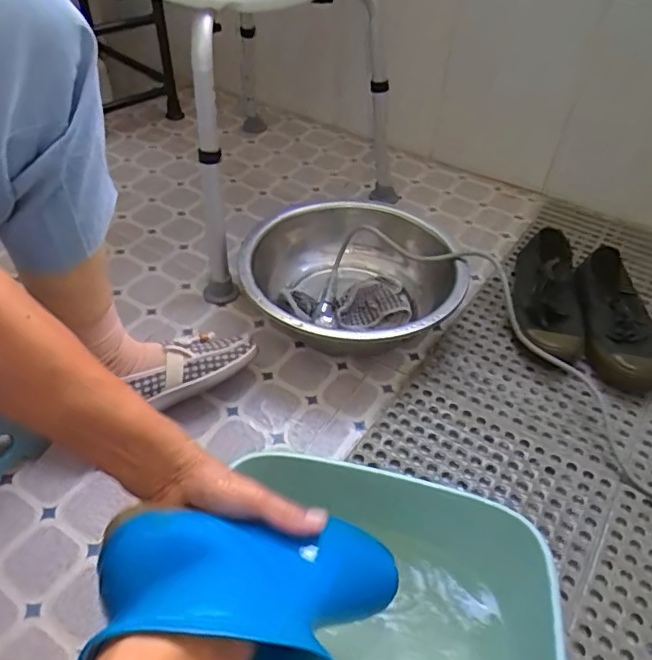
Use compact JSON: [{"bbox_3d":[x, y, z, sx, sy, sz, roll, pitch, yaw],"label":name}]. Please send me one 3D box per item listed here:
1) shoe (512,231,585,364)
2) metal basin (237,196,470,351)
[{"bbox_3d":[0.330,-0.059,0.862,0.088,0.086,0.250,7,43,6],"label":"shoe"},{"bbox_3d":[0.037,-0.069,0.865,0.307,0.102,0.322,1,42,-1],"label":"metal basin"}]

